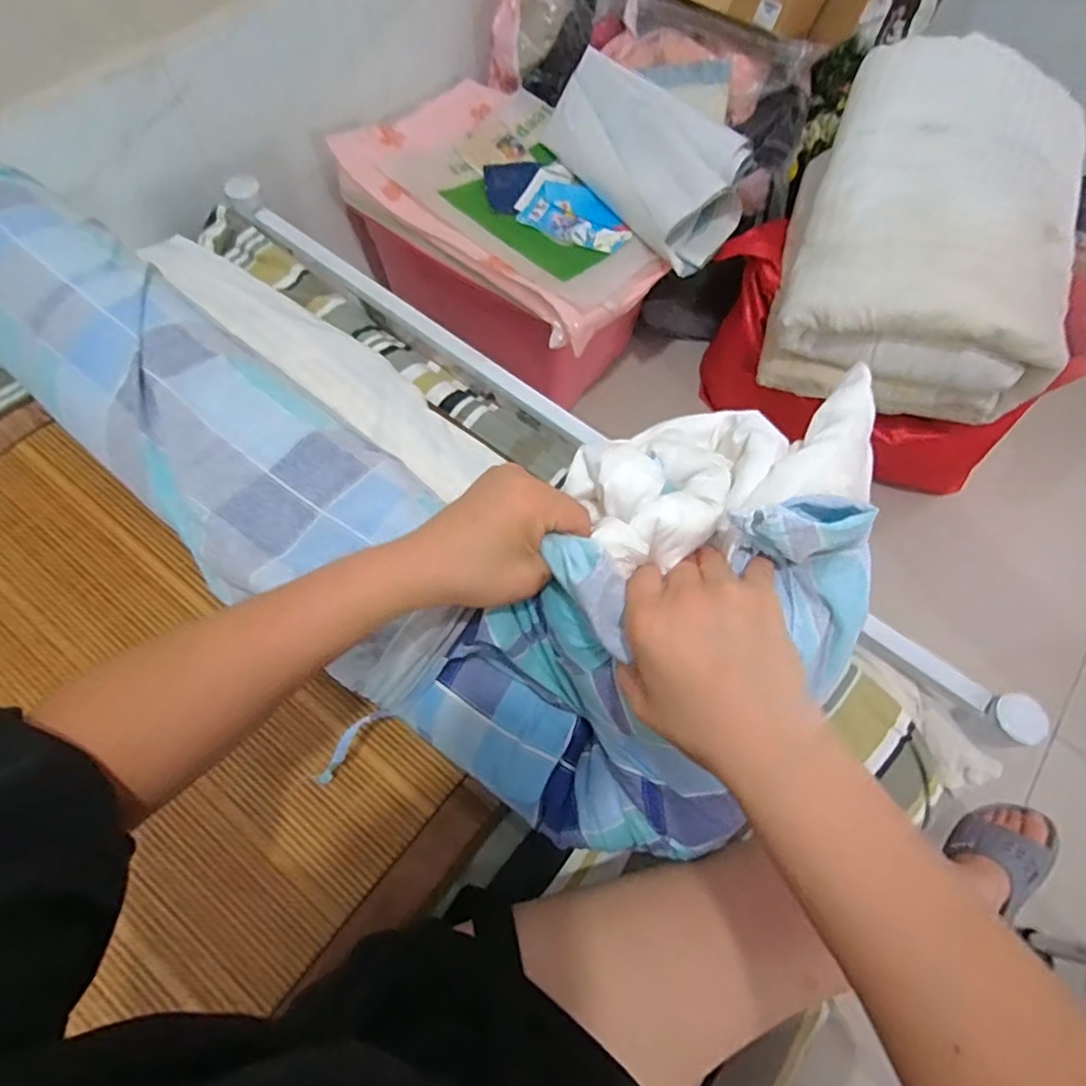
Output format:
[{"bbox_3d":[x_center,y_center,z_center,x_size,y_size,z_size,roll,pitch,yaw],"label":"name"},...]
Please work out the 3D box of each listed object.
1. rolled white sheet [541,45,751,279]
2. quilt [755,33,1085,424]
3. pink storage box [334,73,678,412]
[{"bbox_3d":[0.169,-0.640,0.989,0.184,0.126,0.417,-33,70,-16],"label":"rolled white sheet"},{"bbox_3d":[0.606,-0.469,0.928,0.403,0.342,0.443,20,74,6],"label":"quilt"},{"bbox_3d":[-0.051,-0.523,1.152,0.566,0.353,0.432,38,69,14],"label":"pink storage box"}]

